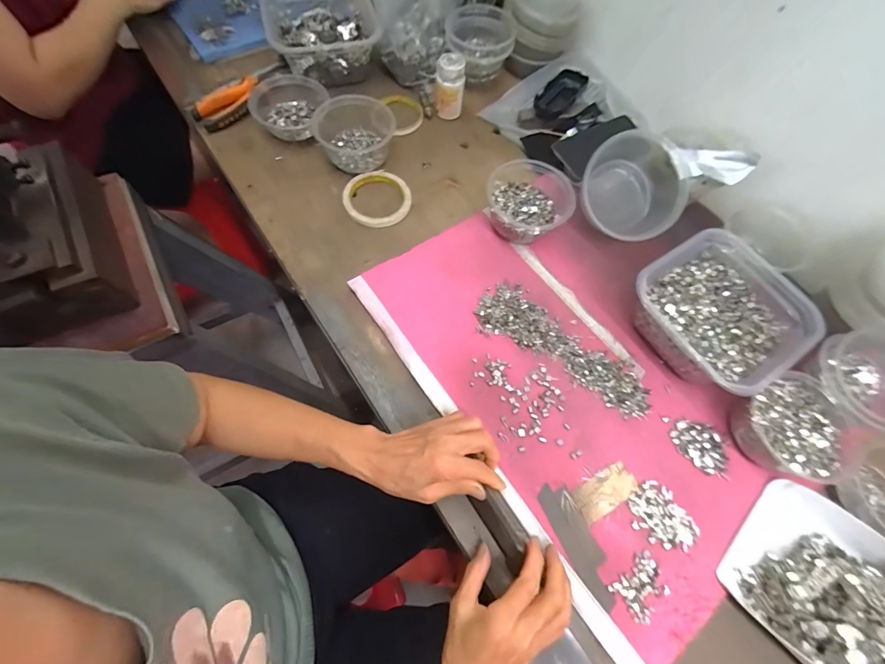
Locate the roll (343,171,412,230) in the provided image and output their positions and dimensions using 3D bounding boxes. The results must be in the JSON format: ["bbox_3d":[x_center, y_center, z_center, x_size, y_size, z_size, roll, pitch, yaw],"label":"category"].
[{"bbox_3d":[-0.095,-0.200,0.548,0.099,0.016,0.100,2,67,-4],"label":"roll"}]

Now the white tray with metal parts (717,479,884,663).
[{"bbox_3d":[0.390,0.251,0.350,0.162,0.071,0.169,-40,74,-15],"label":"white tray with metal parts"}]

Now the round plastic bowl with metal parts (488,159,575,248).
[{"bbox_3d":[0.122,-0.185,0.527,0.114,0.055,0.123,2,67,-4],"label":"round plastic bowl with metal parts"}]

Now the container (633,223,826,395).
[{"bbox_3d":[0.337,-0.027,0.459,0.175,0.057,0.173,-31,73,-16],"label":"container"}]

